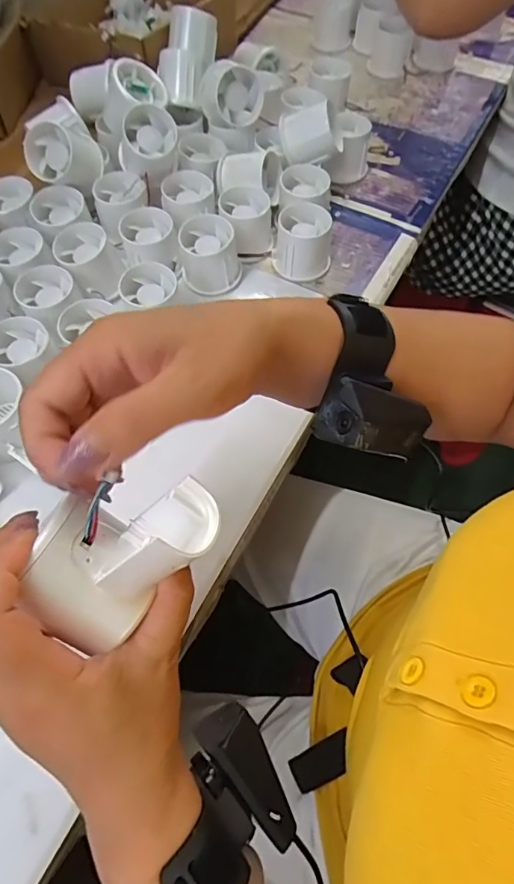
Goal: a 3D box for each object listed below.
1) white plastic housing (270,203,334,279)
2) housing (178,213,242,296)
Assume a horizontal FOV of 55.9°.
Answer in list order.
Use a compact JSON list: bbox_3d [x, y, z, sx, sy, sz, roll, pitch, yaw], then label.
[{"bbox_3d":[0.046,-0.196,0.478,0.056,0.049,0.054,5,62,3],"label":"white plastic housing"},{"bbox_3d":[-0.046,-0.182,0.468,0.054,0.050,0.054,-8,62,-4],"label":"housing"}]

